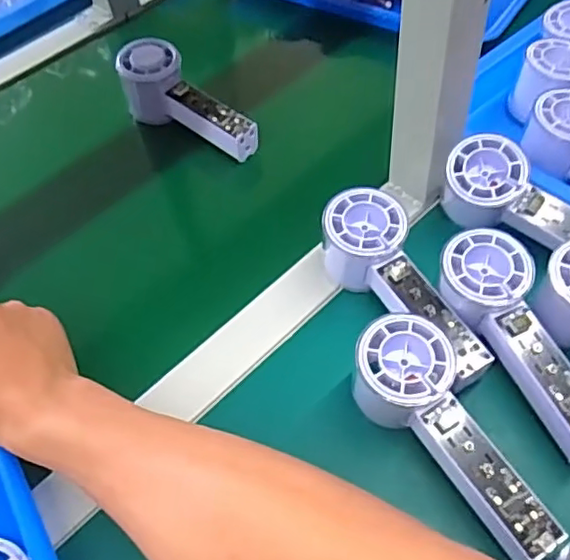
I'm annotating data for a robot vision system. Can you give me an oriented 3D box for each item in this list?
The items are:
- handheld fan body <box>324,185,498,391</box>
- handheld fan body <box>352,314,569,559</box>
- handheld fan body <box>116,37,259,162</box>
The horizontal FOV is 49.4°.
[{"bbox_3d":[0.084,0.006,0.432,0.058,0.050,0.158,-32,69,-17],"label":"handheld fan body"},{"bbox_3d":[0.094,0.093,0.361,0.054,0.058,0.145,-25,55,-13],"label":"handheld fan body"},{"bbox_3d":[-0.092,-0.162,0.571,0.058,0.059,0.152,-39,59,-21],"label":"handheld fan body"}]

